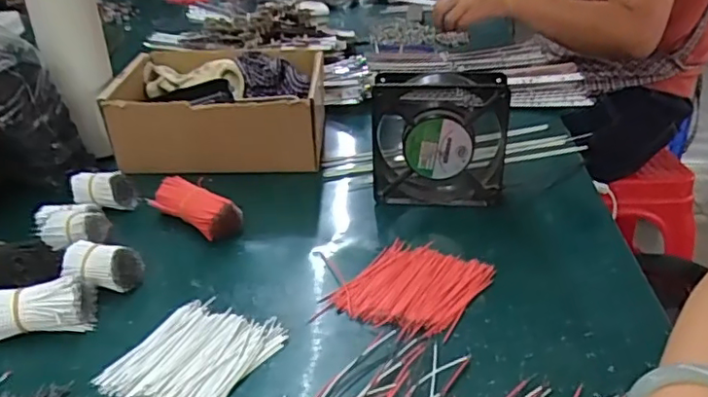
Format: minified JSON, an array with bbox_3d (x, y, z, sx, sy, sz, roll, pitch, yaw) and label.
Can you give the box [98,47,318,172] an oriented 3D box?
[{"bbox_3d":[-0.148,-0.104,0.676,0.220,0.088,0.183,-1,28,0],"label":"box"}]

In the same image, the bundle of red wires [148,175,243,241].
[{"bbox_3d":[-0.143,0.008,0.536,0.089,0.034,0.033,18,33,31],"label":"bundle of red wires"}]

